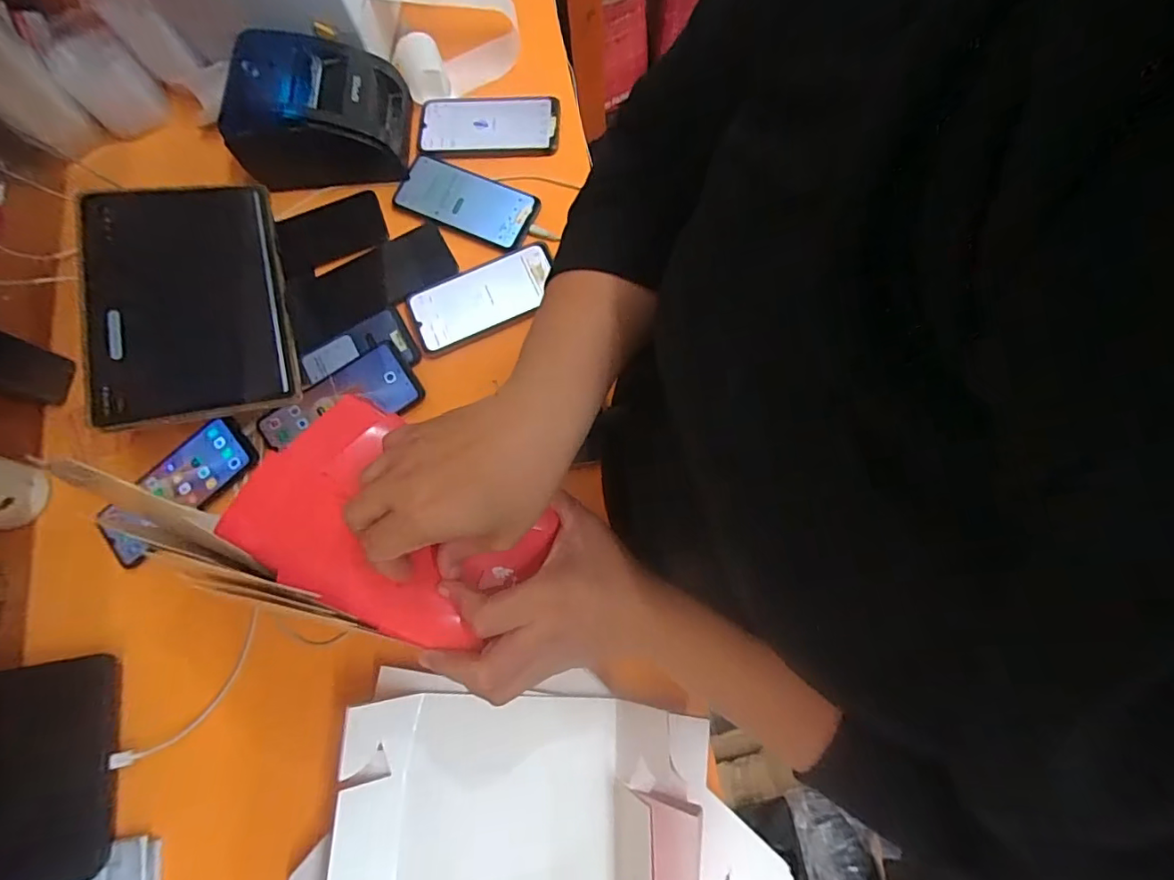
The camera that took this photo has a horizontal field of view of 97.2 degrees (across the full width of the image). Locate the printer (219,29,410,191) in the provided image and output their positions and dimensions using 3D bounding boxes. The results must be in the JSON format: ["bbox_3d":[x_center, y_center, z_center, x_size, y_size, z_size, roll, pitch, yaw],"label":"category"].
[{"bbox_3d":[-0.304,-0.380,0.589,0.181,0.096,0.116,-5,74,0],"label":"printer"}]

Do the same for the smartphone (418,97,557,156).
[{"bbox_3d":[-0.120,-0.383,0.630,0.171,0.009,0.084,2,74,2],"label":"smartphone"}]

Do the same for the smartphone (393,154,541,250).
[{"bbox_3d":[-0.141,-0.281,0.608,0.165,0.010,0.077,22,76,7],"label":"smartphone"}]

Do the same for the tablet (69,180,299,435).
[{"bbox_3d":[-0.385,-0.141,0.499,0.168,0.018,0.243,-11,80,-16],"label":"tablet"}]

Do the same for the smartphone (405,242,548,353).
[{"bbox_3d":[-0.116,-0.160,0.577,0.162,0.015,0.082,-23,79,-4],"label":"smartphone"}]

